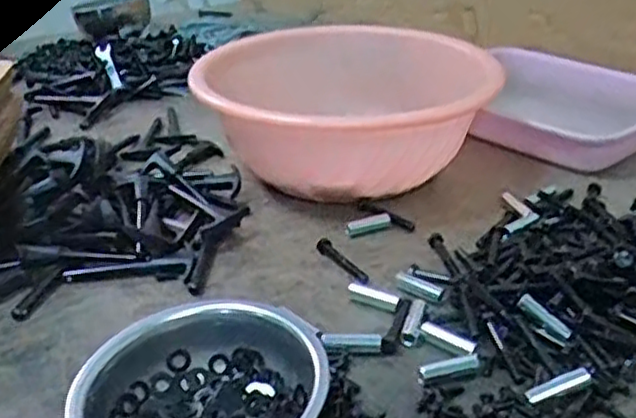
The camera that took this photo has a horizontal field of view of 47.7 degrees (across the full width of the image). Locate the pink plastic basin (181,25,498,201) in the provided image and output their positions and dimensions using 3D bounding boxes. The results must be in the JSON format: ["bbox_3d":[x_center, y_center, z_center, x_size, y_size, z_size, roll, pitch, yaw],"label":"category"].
[{"bbox_3d":[0.047,-0.119,0.888,0.301,0.154,0.327,0,29,0],"label":"pink plastic basin"}]

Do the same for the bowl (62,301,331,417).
[{"bbox_3d":[-0.087,0.134,0.503,0.163,0.077,0.164,0,29,0],"label":"bowl"}]

